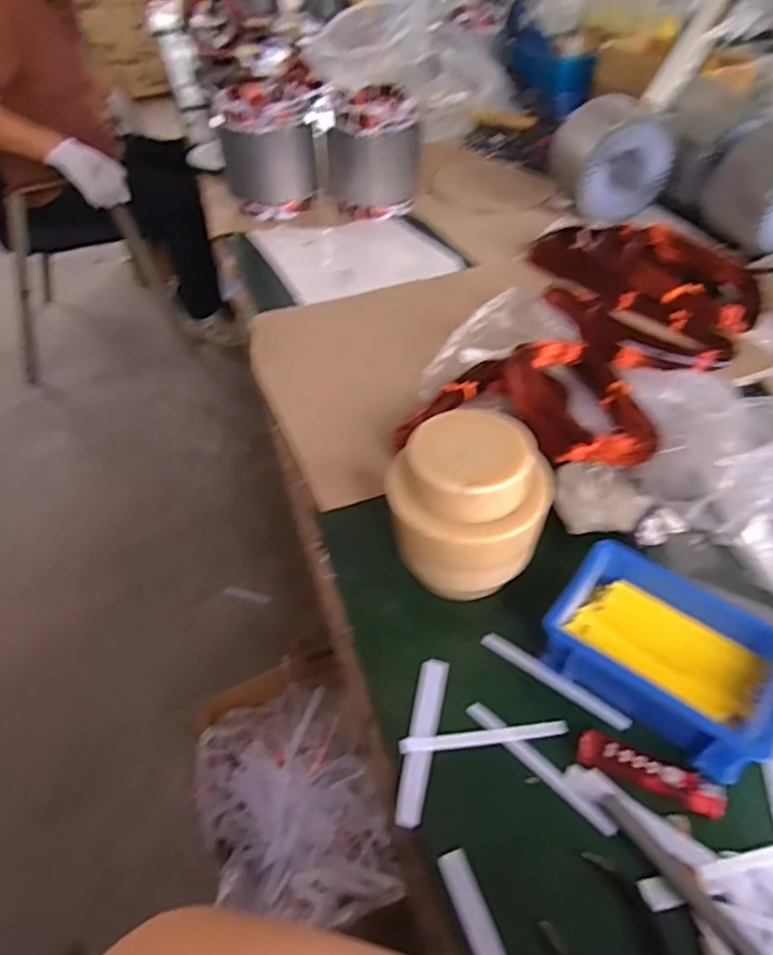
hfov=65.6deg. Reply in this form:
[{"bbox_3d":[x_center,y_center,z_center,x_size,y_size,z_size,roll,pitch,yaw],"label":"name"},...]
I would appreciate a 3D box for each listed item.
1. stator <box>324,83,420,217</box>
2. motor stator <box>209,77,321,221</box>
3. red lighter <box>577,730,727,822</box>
[{"bbox_3d":[-0.016,-0.521,0.969,0.130,0.158,0.123,-1,46,1],"label":"stator"},{"bbox_3d":[-0.194,-0.537,0.991,0.155,0.174,0.141,-8,47,-7],"label":"motor stator"},{"bbox_3d":[0.167,0.187,0.379,0.087,0.009,0.022,18,49,18],"label":"red lighter"}]

